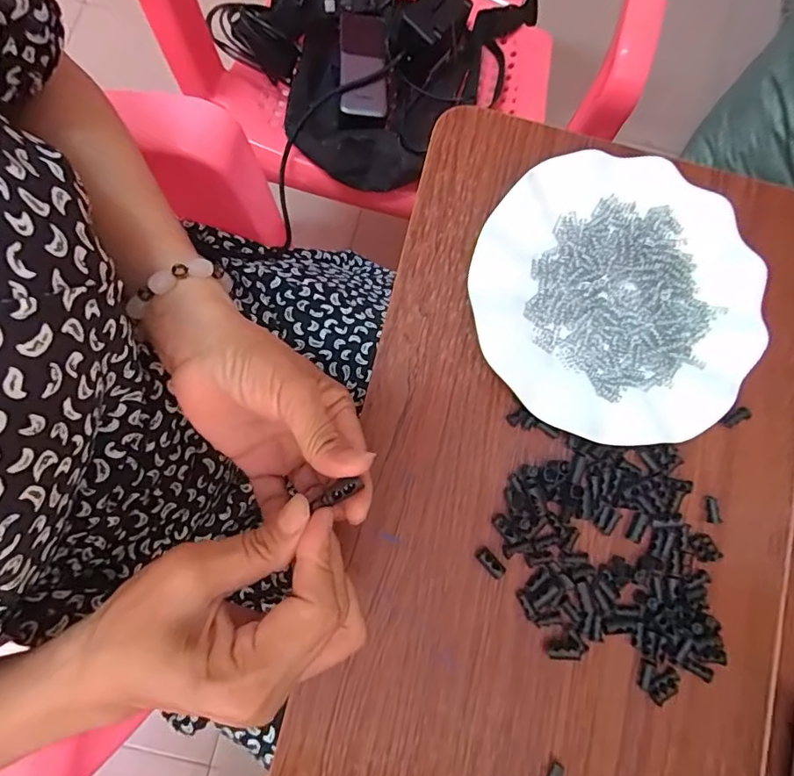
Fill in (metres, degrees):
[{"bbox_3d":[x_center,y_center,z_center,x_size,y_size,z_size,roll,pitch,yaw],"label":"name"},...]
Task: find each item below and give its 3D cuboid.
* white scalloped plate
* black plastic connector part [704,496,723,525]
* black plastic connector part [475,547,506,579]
[{"bbox_3d":[0.141,-0.058,0.327,0.181,0.025,0.181,0,82,-3],"label":"white scalloped plate"},{"bbox_3d":[0.205,0.079,0.324,0.006,0.007,0.018,-3,82,-3],"label":"black plastic connector part"},{"bbox_3d":[0.058,0.109,0.311,0.010,0.007,0.020,-43,86,-7],"label":"black plastic connector part"}]

